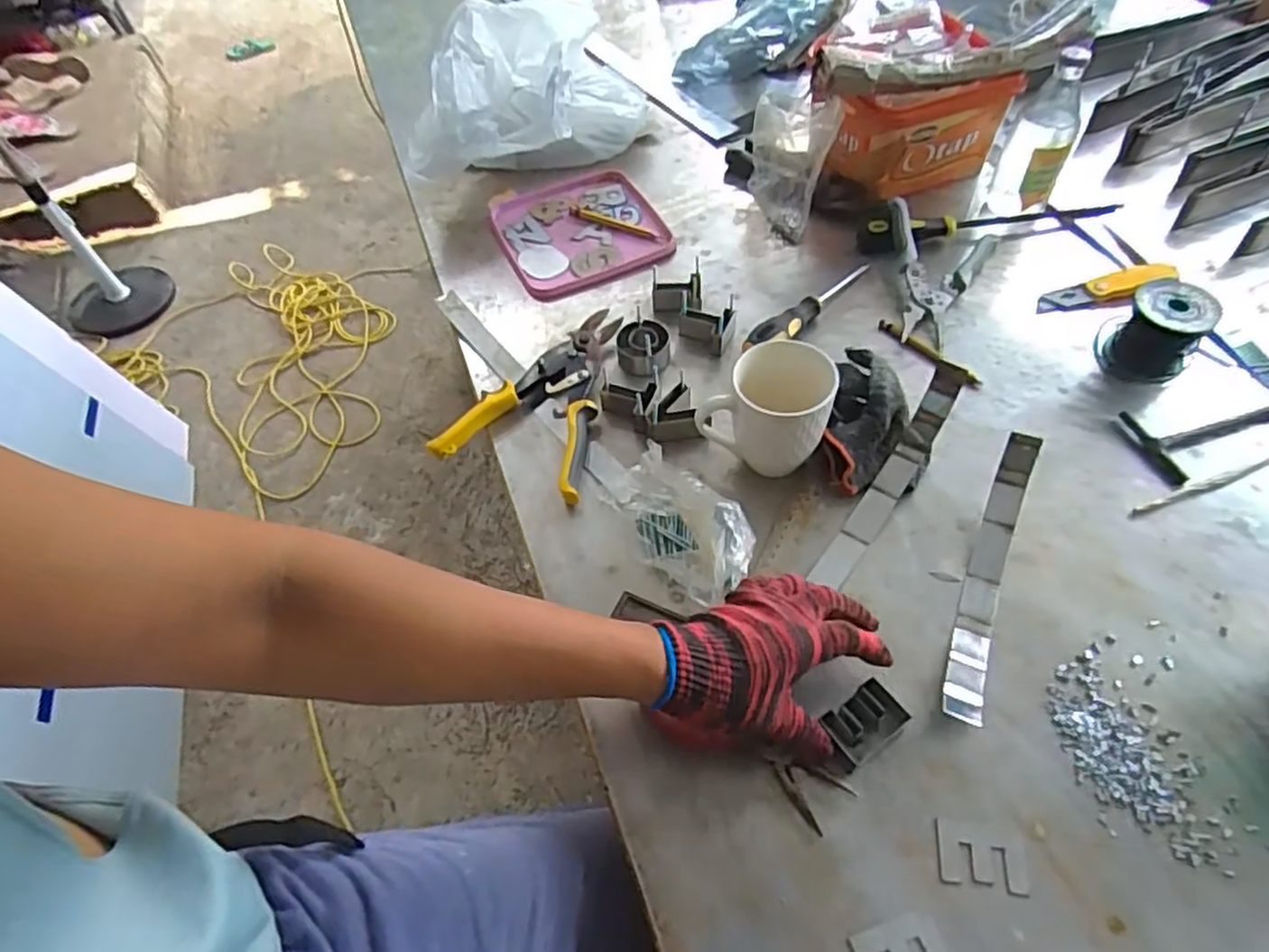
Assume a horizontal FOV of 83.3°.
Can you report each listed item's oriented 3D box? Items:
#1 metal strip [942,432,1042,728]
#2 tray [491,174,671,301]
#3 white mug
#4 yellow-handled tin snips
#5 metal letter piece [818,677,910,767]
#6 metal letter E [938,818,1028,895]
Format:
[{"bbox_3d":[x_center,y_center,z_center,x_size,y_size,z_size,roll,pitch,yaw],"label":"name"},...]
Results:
[{"bbox_3d":[0.279,0.074,0.558,0.026,0.040,0.249,19,59,17],"label":"metal strip"},{"bbox_3d":[-0.069,-0.304,0.874,0.186,0.015,0.217,-24,57,-11],"label":"tray"},{"bbox_3d":[0.114,-0.055,0.624,0.107,0.105,0.076,13,58,14],"label":"white mug"},{"bbox_3d":[-0.106,-0.082,0.705,0.142,0.036,0.228,5,56,9],"label":"yellow-handled tin snips"},{"bbox_3d":[0.161,0.175,0.503,0.052,0.023,0.037,-34,59,-17],"label":"metal letter piece"},{"bbox_3d":[0.225,0.246,0.463,0.054,0.004,0.038,4,56,8],"label":"metal letter E"}]

